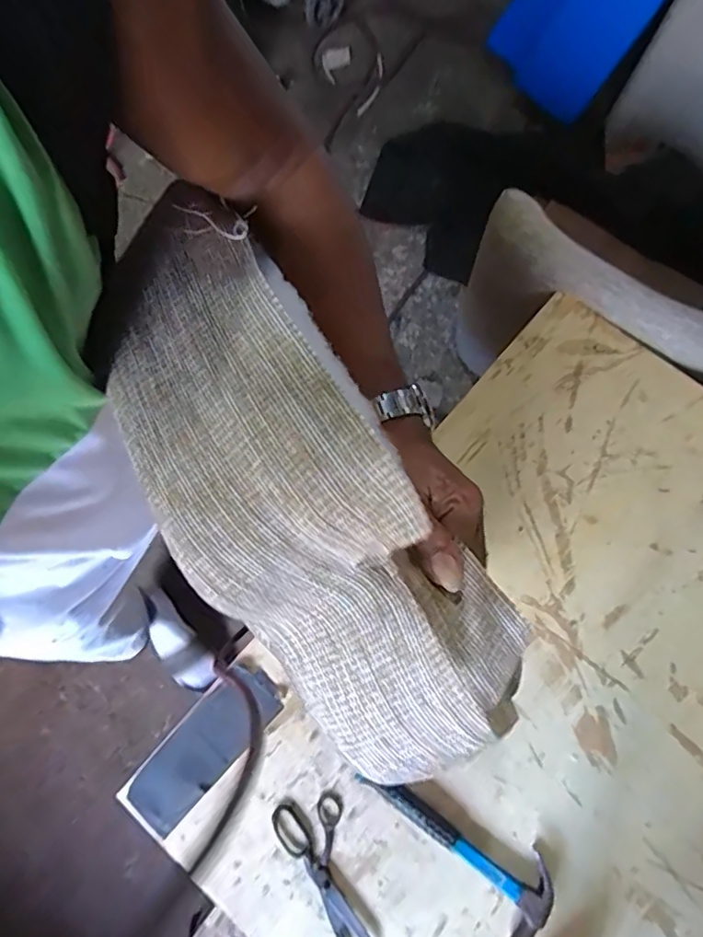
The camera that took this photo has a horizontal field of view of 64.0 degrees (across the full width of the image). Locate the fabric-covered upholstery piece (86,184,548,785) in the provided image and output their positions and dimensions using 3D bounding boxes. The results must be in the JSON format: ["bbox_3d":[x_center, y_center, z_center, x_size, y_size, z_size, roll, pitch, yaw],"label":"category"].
[{"bbox_3d":[-0.046,0.001,0.333,0.138,0.106,0.392,-32,84,-9],"label":"fabric-covered upholstery piece"}]

